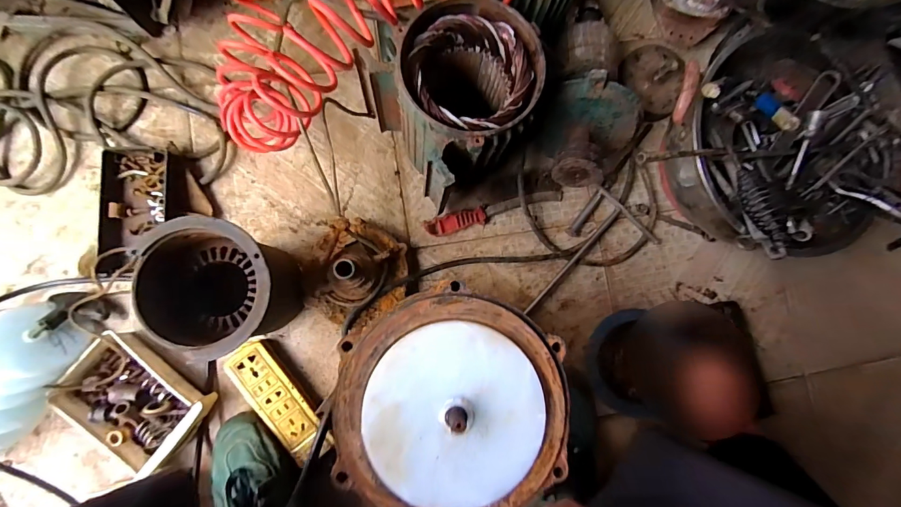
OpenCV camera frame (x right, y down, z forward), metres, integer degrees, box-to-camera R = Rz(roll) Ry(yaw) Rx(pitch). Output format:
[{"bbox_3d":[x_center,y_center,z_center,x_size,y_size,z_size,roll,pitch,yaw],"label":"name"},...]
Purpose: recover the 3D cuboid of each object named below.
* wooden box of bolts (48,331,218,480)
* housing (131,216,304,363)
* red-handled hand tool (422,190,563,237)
[{"bbox_3d":[-0.426,0.201,0.546,0.176,0.047,0.124,36,82,-1],"label":"wooden box of bolts"},{"bbox_3d":[-0.266,0.043,0.510,0.131,0.193,0.133,1,84,-5],"label":"housing"},{"bbox_3d":[0.072,-0.064,0.638,0.224,0.021,0.029,-14,86,-6],"label":"red-handled hand tool"}]

